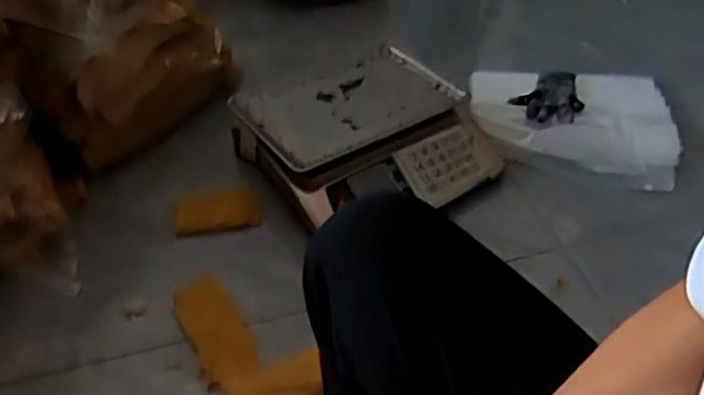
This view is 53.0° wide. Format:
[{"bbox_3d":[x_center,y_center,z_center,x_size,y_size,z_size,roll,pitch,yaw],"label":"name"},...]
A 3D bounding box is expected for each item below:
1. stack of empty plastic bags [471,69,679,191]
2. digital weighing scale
[{"bbox_3d":[0.371,-0.129,1.202,0.335,0.050,0.289,4,43,6],"label":"stack of empty plastic bags"},{"bbox_3d":[0.020,-0.090,1.145,0.327,0.116,0.332,-24,47,-22],"label":"digital weighing scale"}]

